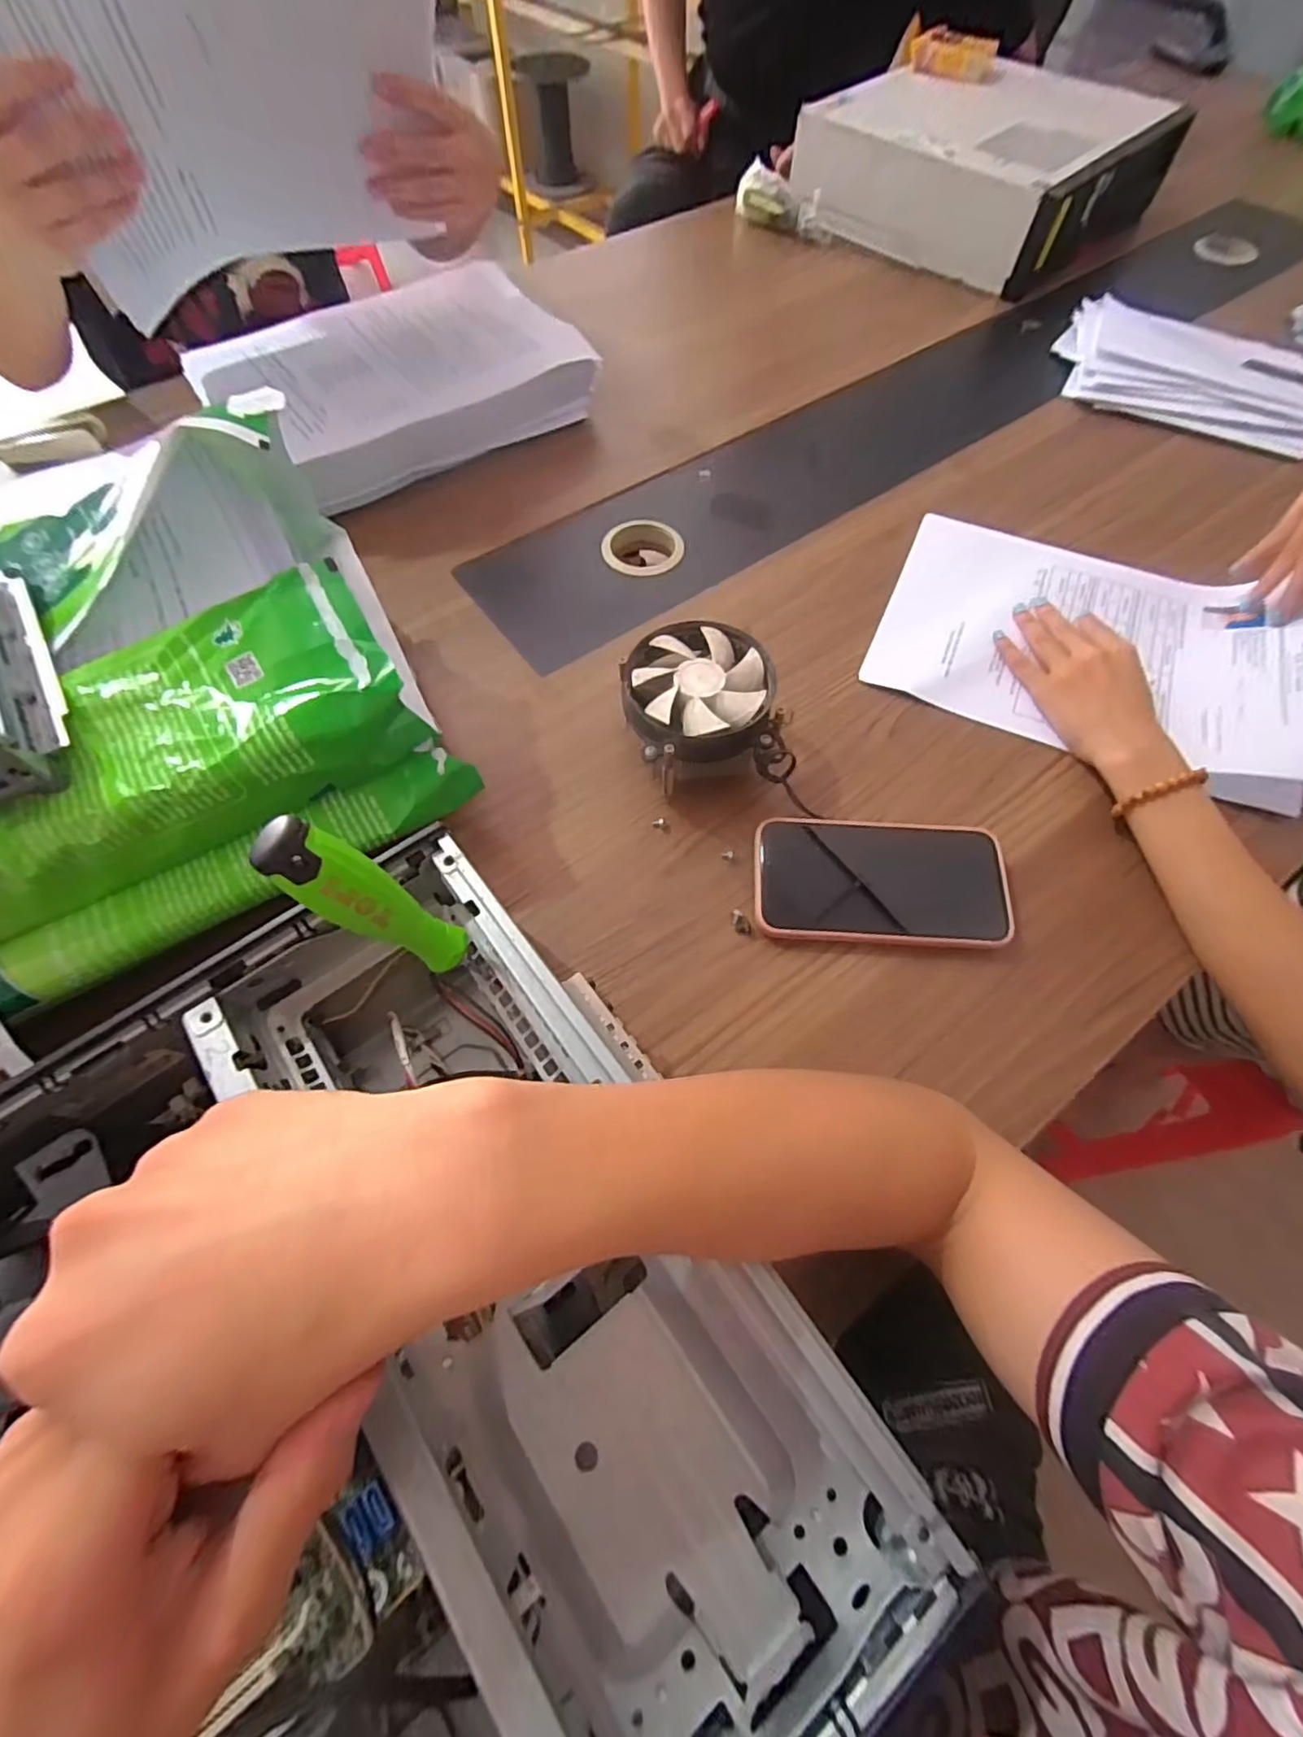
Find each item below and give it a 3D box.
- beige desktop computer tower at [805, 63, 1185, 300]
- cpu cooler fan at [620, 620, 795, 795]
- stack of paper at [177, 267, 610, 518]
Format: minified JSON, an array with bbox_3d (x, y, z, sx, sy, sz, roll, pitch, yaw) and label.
[{"bbox_3d":[0.414,-0.879,0.790,0.338,0.116,0.383,39,70,18],"label":"beige desktop computer tower"},{"bbox_3d":[0.033,-0.102,0.415,0.098,0.067,0.101,-7,64,-3],"label":"cpu cooler fan"},{"bbox_3d":[-0.231,-0.457,0.589,0.319,0.056,0.223,-35,68,-15],"label":"stack of paper"}]

